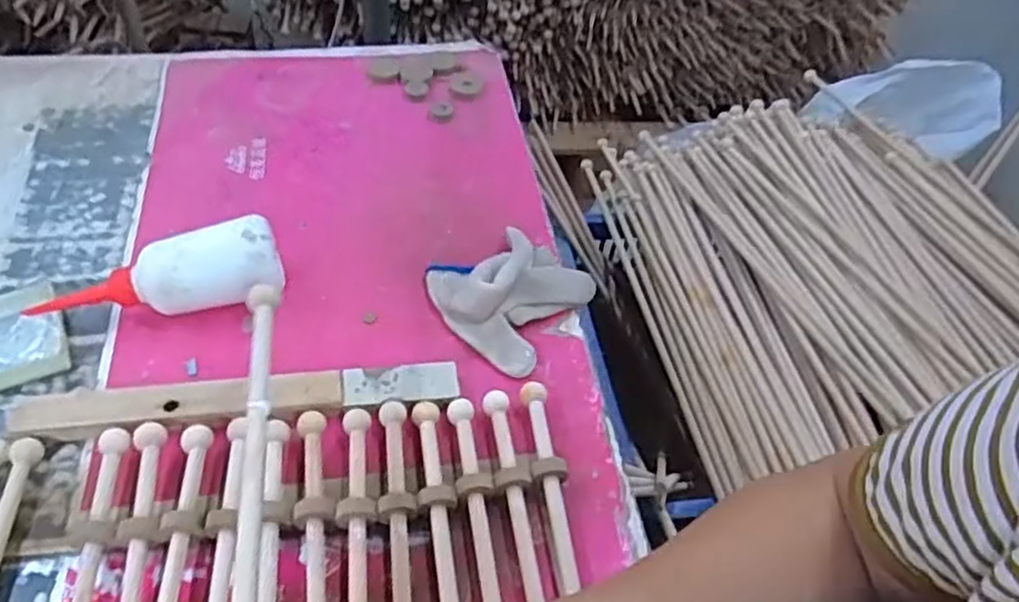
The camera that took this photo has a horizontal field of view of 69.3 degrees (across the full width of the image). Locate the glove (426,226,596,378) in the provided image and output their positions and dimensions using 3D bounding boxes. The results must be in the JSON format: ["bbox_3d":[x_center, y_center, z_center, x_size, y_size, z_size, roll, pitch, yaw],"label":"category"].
[{"bbox_3d":[-0.005,-0.012,0.590,0.117,0.043,0.112,31,53,20],"label":"glove"}]

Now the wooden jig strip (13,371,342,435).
[{"bbox_3d":[-0.223,0.068,0.501,0.213,0.009,0.033,-2,58,-8],"label":"wooden jig strip"}]

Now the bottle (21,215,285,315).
[{"bbox_3d":[-0.259,-0.015,0.544,0.178,0.061,0.049,-11,51,-15],"label":"bottle"}]

